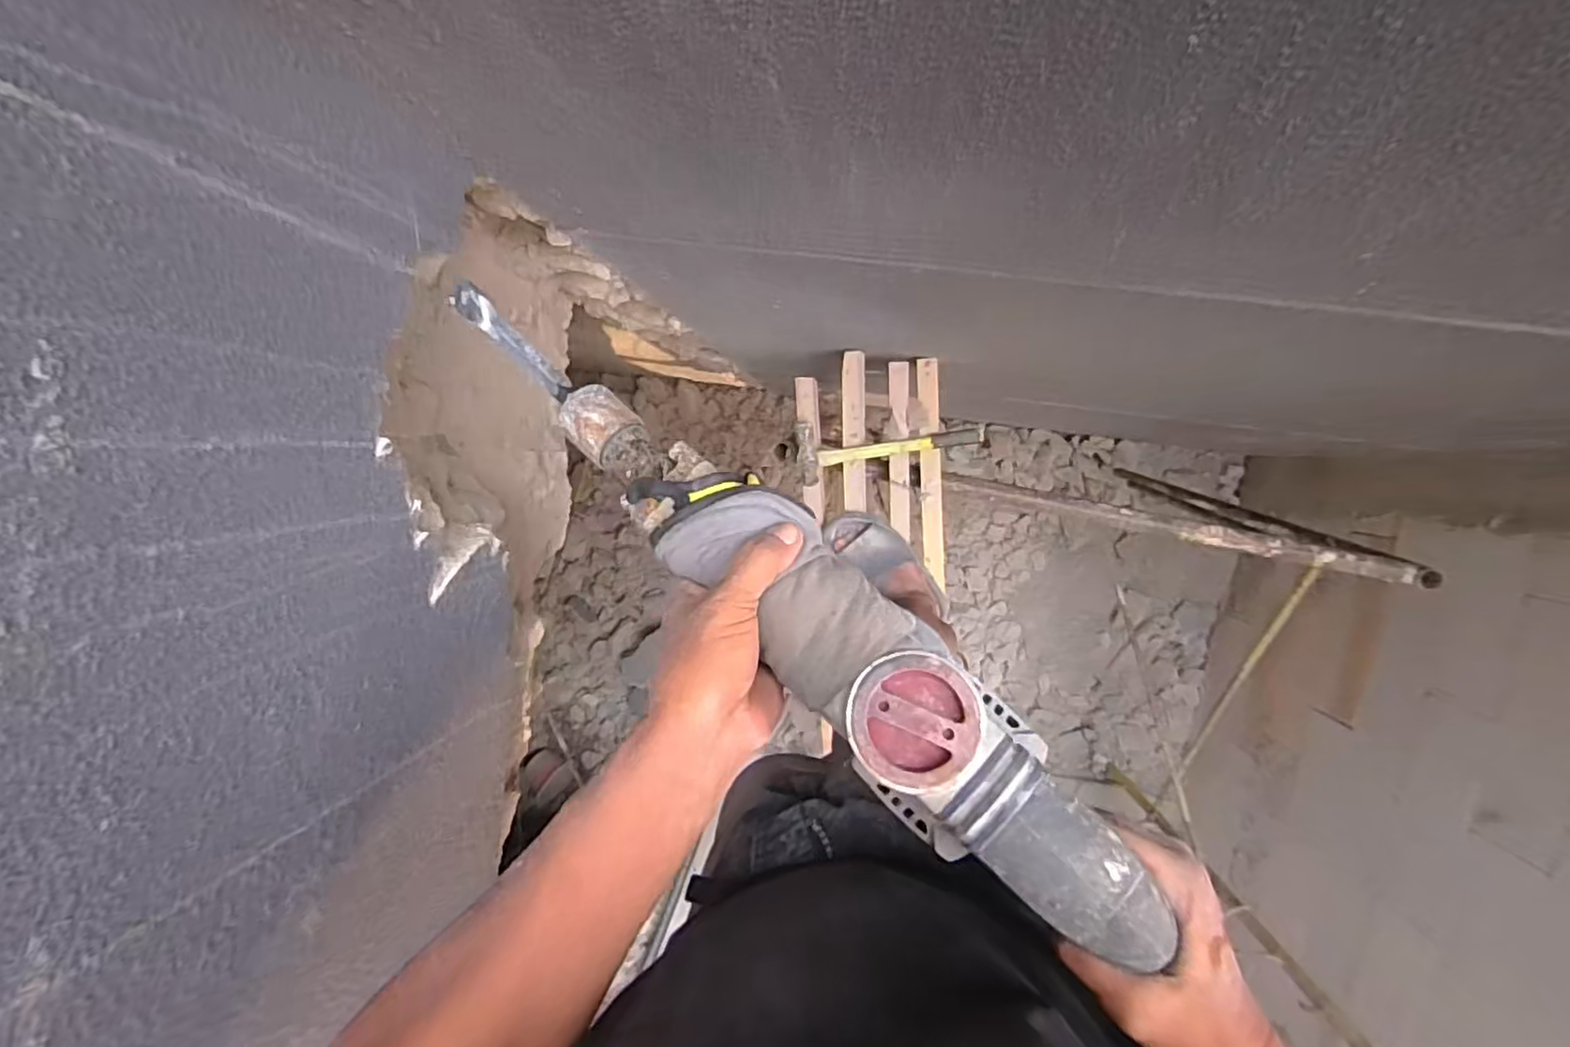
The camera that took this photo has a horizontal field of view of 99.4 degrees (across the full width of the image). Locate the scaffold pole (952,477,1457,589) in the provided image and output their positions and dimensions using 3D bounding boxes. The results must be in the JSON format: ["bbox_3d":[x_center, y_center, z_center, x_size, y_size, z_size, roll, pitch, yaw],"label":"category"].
[{"bbox_3d":[0.801,0.015,1.307,0.879,0.051,0.045,12,97,5],"label":"scaffold pole"}]

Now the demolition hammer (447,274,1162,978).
[{"bbox_3d":[-0.015,0.027,0.412,0.546,0.087,0.089,42,99,15],"label":"demolition hammer"}]

